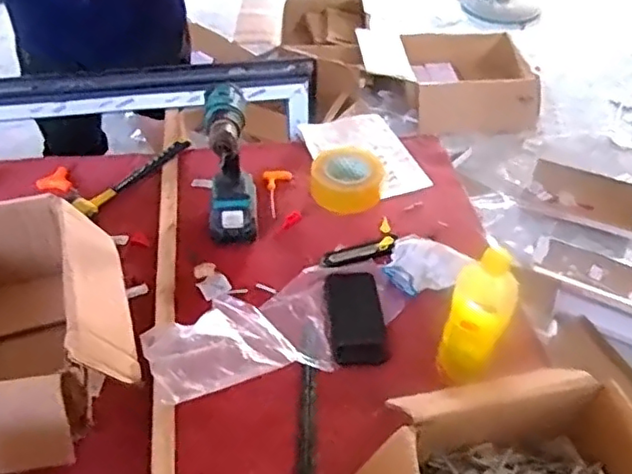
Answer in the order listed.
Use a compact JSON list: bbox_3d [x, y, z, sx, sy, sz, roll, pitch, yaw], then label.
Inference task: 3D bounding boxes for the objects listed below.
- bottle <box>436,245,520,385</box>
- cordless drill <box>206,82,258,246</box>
[{"bbox_3d":[0.199,0.110,0.768,0.075,0.178,0.074,19,47,16],"label":"bottle"},{"bbox_3d":[-0.134,-0.097,0.950,0.076,0.235,0.139,-8,46,-7],"label":"cordless drill"}]

